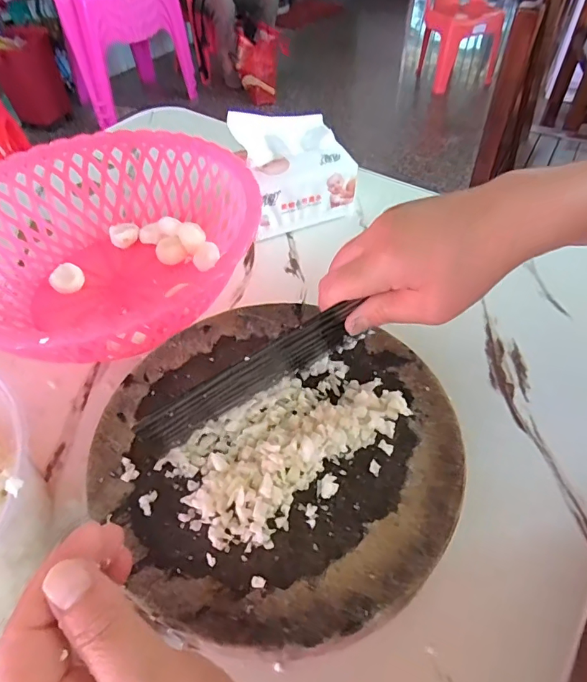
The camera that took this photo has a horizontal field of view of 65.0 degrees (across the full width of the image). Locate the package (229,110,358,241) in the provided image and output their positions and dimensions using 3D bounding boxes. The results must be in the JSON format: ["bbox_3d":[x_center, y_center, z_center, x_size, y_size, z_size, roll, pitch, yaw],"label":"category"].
[{"bbox_3d":[-0.005,-0.202,0.542,0.125,0.093,0.108,-18,51,-14],"label":"package"}]

